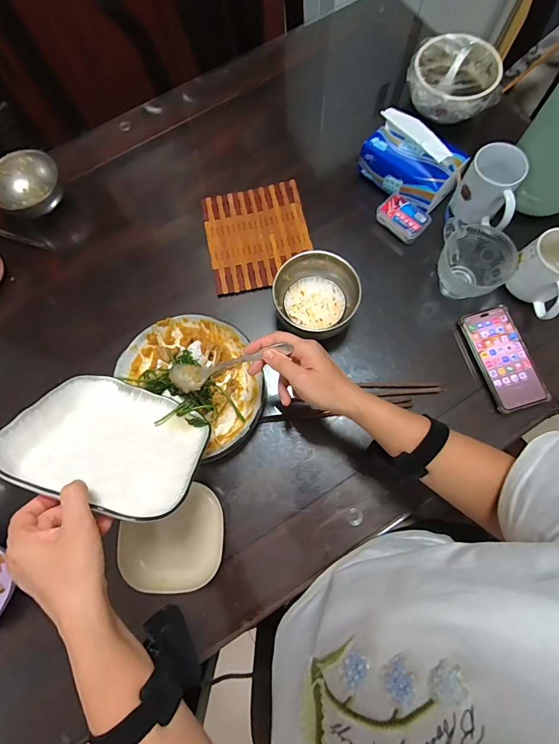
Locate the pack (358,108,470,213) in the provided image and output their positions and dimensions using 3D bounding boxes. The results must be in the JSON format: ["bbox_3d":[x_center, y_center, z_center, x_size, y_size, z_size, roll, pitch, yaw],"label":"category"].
[{"bbox_3d":[0.225,-0.364,0.639,0.165,0.094,0.083,40,80,11],"label":"pack"}]

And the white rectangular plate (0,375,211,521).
[{"bbox_3d":[-0.193,0.082,0.441,0.195,0.041,0.186,21,32,-8],"label":"white rectangular plate"}]

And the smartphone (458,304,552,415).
[{"bbox_3d":[0.354,-0.023,0.589,0.075,0.017,0.166,-18,75,6],"label":"smartphone"}]

